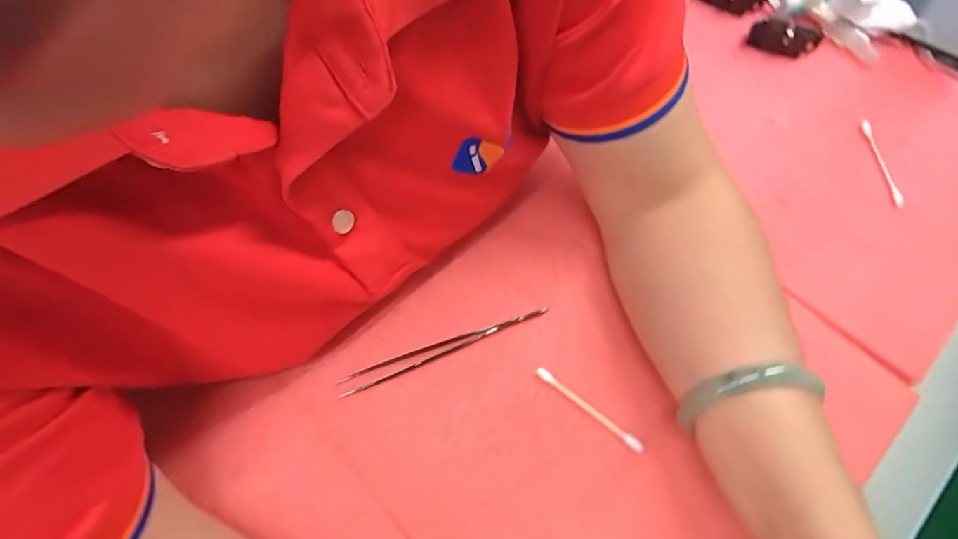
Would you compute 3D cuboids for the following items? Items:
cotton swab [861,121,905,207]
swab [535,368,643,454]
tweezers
[{"bbox_3d":[0.296,-0.079,0.369,0.007,0.005,0.075,-2,65,-1],"label":"cotton swab"},{"bbox_3d":[0.064,0.081,0.295,0.073,0.004,0.006,37,71,16],"label":"swab"},{"bbox_3d":[-0.021,0.048,0.312,0.134,0.004,0.012,-20,67,-9],"label":"tweezers"}]

